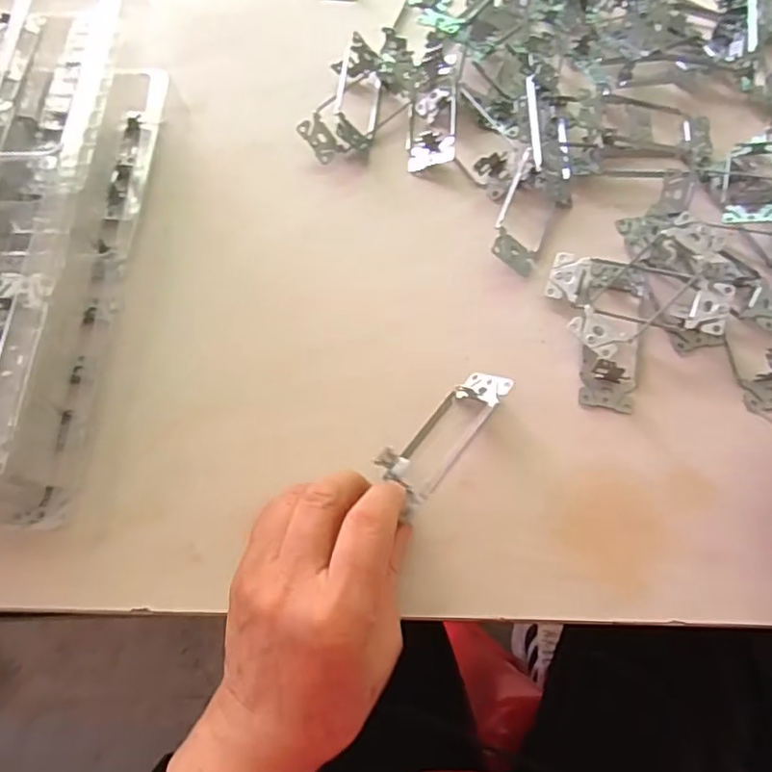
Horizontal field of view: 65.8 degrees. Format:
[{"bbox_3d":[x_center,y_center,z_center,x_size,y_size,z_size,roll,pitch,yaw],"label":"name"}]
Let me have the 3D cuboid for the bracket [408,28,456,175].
[{"bbox_3d":[0.036,-0.218,0.454,0.033,0.021,0.117,3,68,1],"label":"bracket"}]

